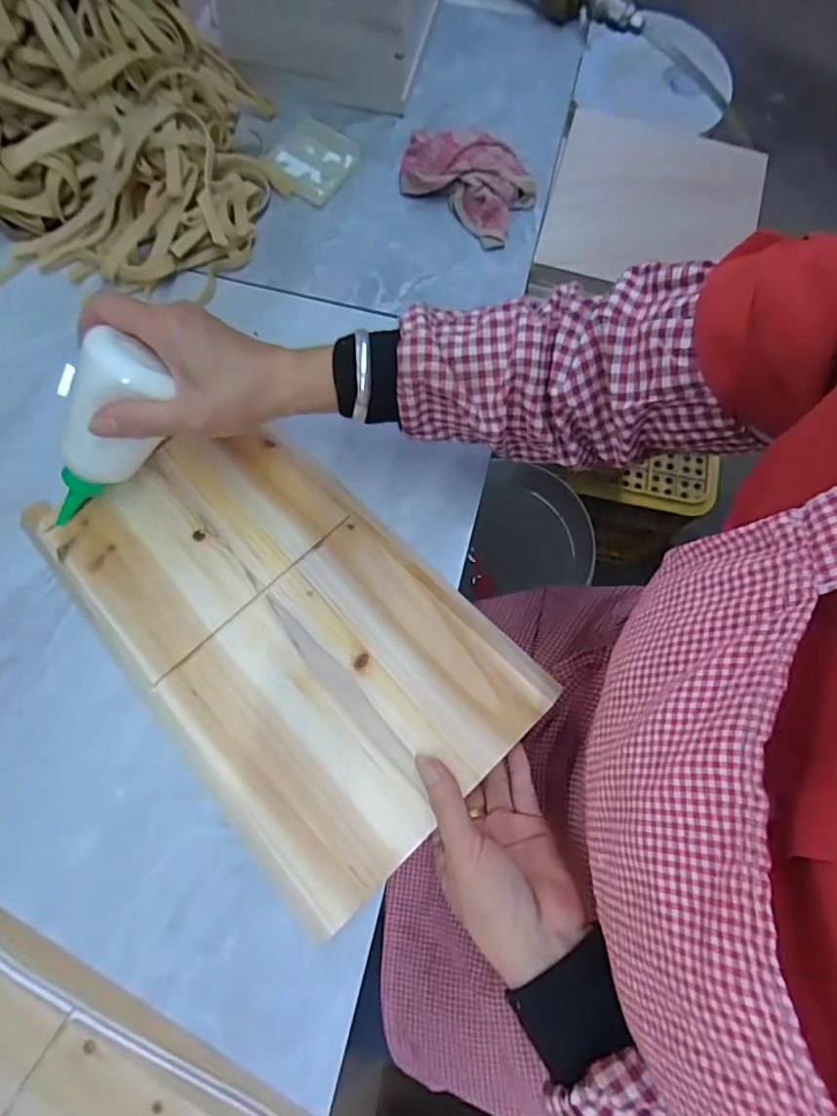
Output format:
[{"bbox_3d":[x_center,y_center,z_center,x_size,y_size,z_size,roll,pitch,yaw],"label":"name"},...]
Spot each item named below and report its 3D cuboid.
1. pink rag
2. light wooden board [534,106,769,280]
[{"bbox_3d":[0.042,-0.351,0.505,0.124,0.036,0.083,32,77,7],"label":"pink rag"},{"bbox_3d":[0.220,-0.334,0.511,0.184,0.011,0.206,16,75,3],"label":"light wooden board"}]

